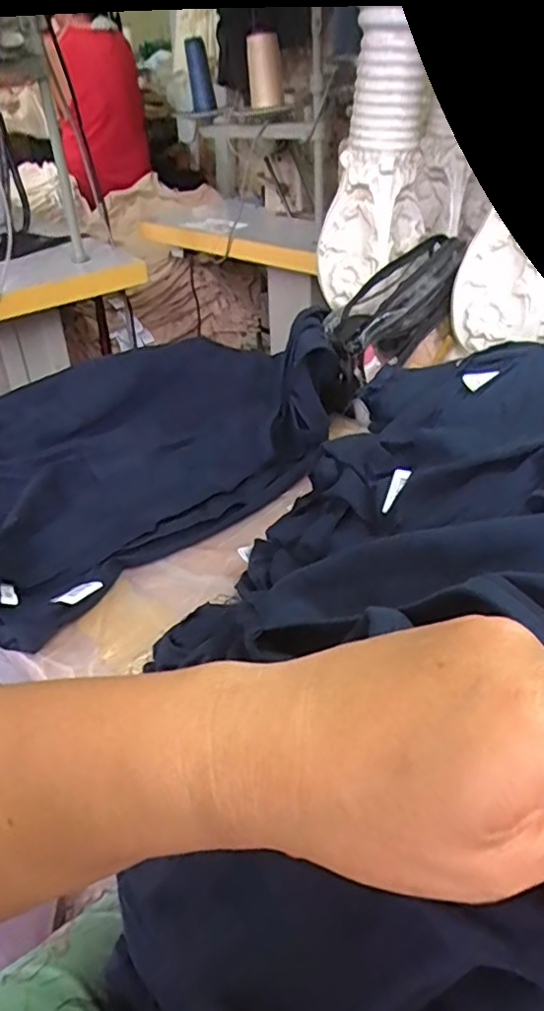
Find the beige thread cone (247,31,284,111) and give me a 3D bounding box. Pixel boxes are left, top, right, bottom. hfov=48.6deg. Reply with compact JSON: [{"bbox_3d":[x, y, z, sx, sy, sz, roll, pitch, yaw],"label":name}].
[{"bbox_3d":[-0.010,-0.702,0.974,0.054,0.096,0.066,3,37,2],"label":"beige thread cone"}]

